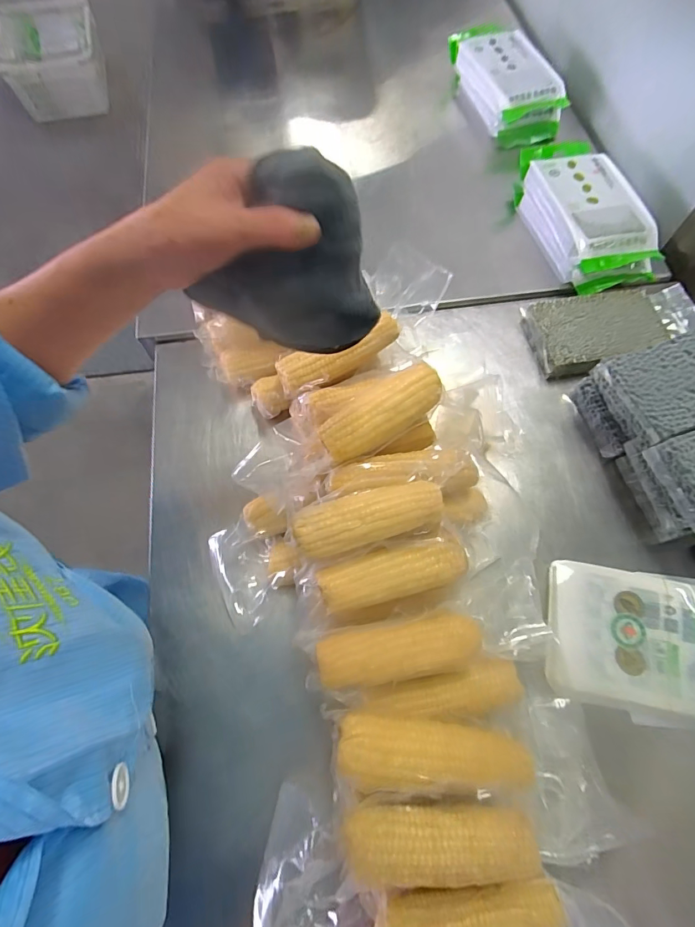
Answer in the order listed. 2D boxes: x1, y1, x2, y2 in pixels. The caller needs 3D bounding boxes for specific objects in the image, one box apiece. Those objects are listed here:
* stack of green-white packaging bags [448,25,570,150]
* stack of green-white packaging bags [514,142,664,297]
[{"bbox_3d":[0.291,-0.700,0.793,0.147,0.078,0.254,-10,68,-4],"label":"stack of green-white packaging bags"},{"bbox_3d":[0.359,-0.384,0.660,0.128,0.079,0.259,-13,68,-5],"label":"stack of green-white packaging bags"}]

